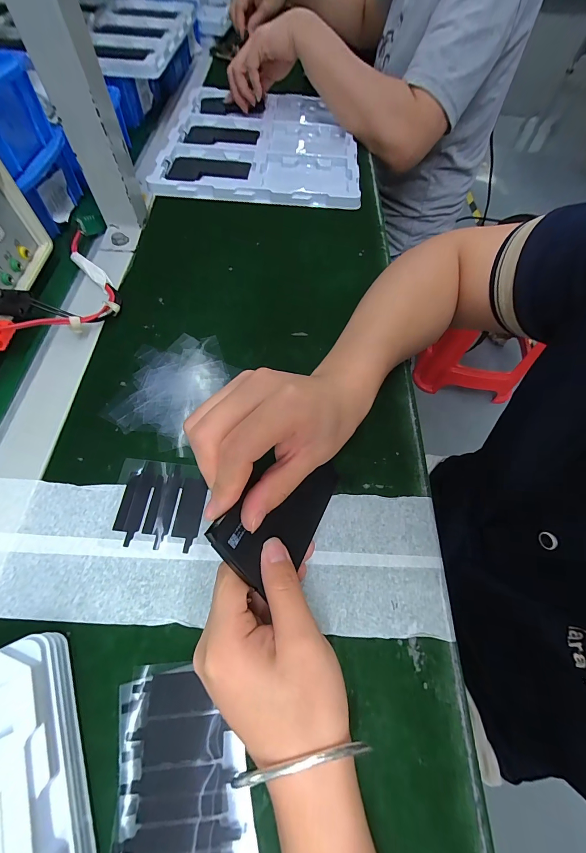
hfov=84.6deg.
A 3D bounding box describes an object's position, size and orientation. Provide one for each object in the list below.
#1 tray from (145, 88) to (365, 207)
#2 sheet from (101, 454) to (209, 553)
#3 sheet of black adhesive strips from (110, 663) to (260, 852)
[{"bbox_3d":[-0.044,-0.441,0.496,0.272,0.024,0.314,3,62,-2],"label":"tray"},{"bbox_3d":[-0.100,0.058,0.240,0.068,0.004,0.064,6,62,-1],"label":"sheet"},{"bbox_3d":[-0.059,0.186,0.173,0.069,0.004,0.097,-7,63,-7],"label":"sheet of black adhesive strips"}]

